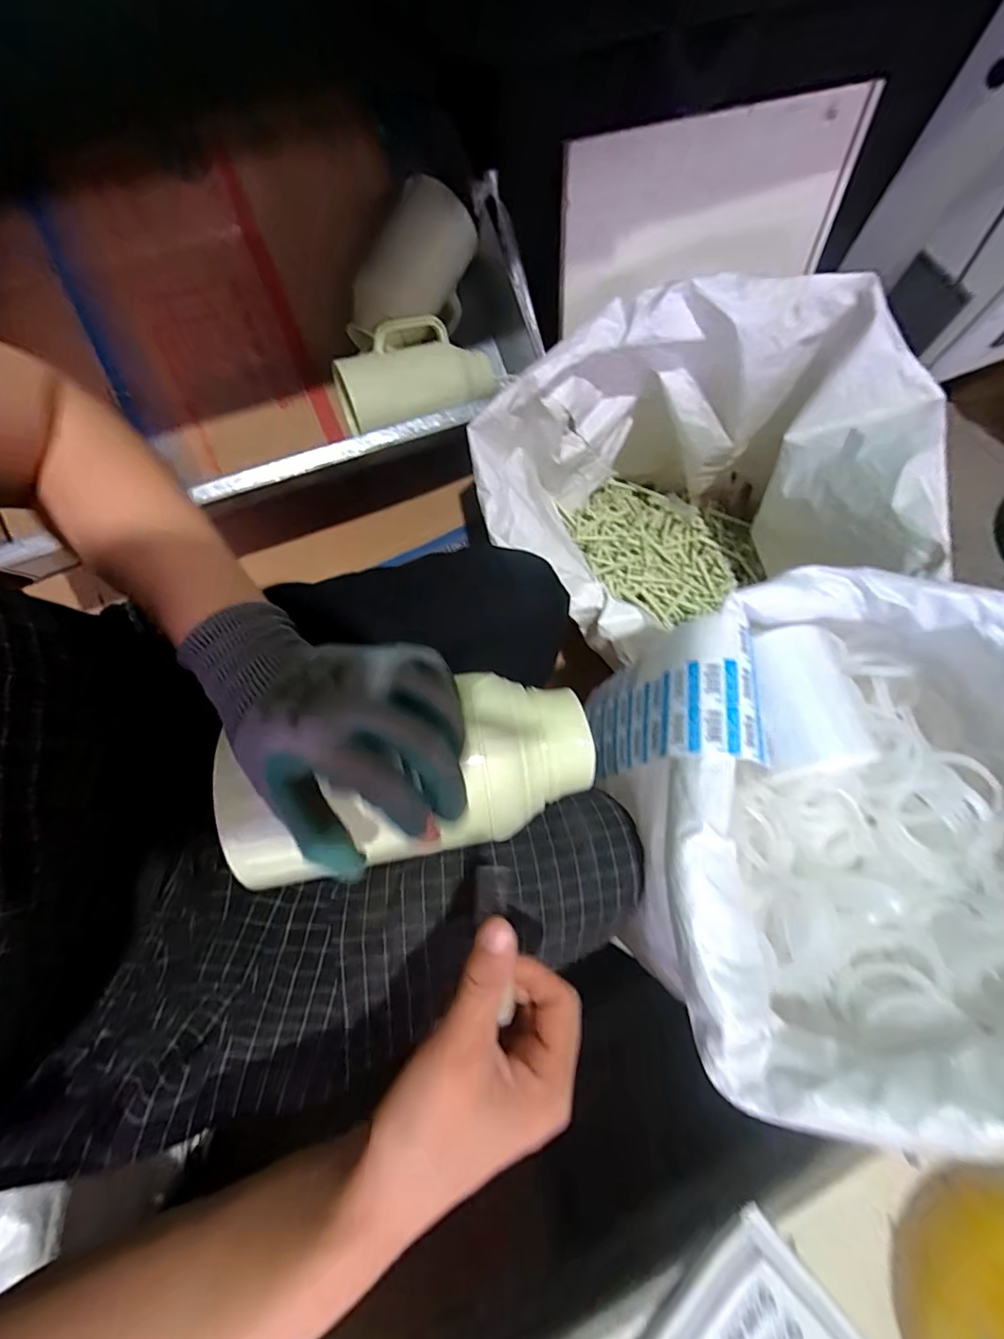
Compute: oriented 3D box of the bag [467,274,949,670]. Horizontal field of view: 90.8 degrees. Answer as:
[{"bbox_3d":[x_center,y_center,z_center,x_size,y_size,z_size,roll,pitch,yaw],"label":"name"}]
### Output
[{"bbox_3d":[0.261,-0.322,0.813,0.570,0.438,0.362,17,72,4],"label":"bag"}]

